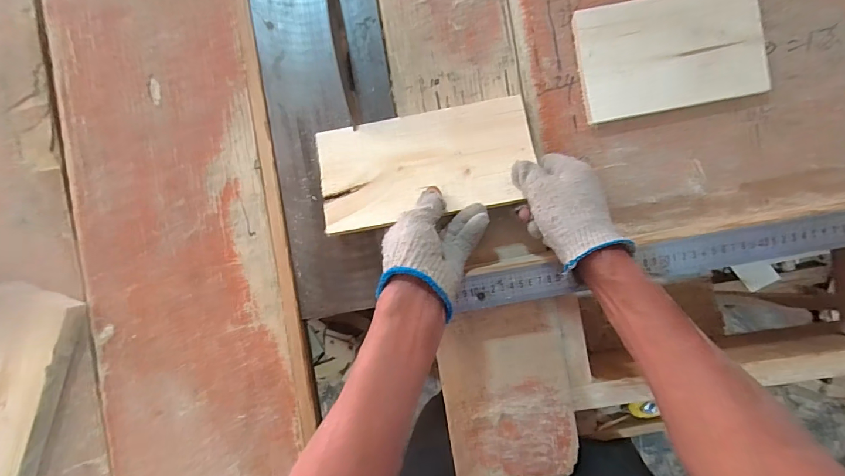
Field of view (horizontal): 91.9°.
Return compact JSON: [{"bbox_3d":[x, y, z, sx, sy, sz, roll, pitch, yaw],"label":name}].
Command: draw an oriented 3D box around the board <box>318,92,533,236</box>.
[{"bbox_3d":[0.003,-0.083,0.455,0.235,0.008,0.123,-10,76,4],"label":"board"}]

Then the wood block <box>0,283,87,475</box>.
[{"bbox_3d":[-0.499,0.209,0.492,0.101,0.033,0.304,14,91,2],"label":"wood block"}]

